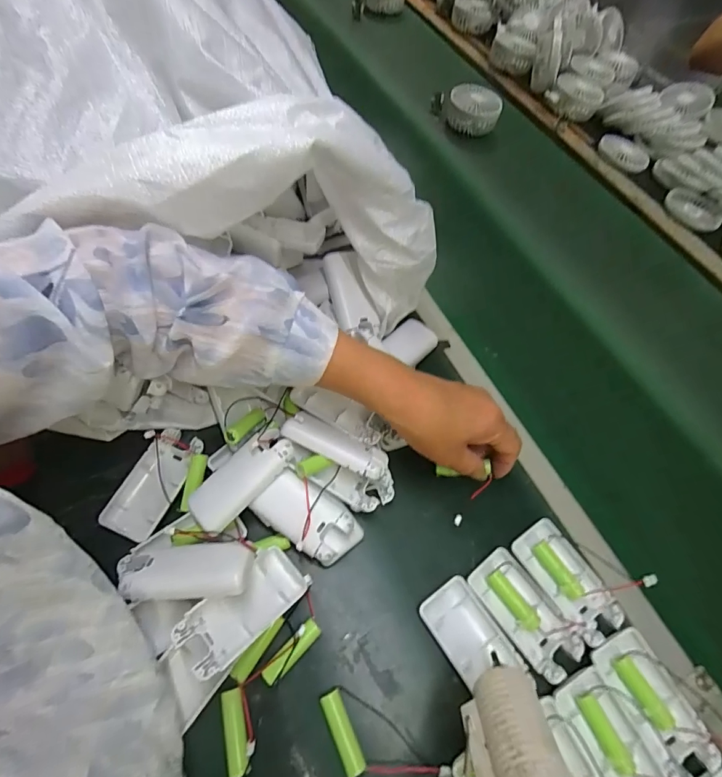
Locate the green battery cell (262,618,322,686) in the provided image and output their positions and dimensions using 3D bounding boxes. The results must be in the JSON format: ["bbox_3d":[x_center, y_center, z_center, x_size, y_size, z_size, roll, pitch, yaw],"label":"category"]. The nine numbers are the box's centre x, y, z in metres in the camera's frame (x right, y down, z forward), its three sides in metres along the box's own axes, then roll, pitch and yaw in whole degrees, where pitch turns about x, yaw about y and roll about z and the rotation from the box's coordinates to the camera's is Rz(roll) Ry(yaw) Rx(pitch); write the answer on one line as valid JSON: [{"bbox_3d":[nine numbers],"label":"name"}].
[{"bbox_3d":[-0.052,0.200,0.317,0.014,0.017,0.050,41,65,16],"label":"green battery cell"}]

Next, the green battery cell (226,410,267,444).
[{"bbox_3d":[-0.103,0.033,0.379,0.011,0.014,0.051,24,29,11],"label":"green battery cell"}]

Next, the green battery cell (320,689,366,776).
[{"bbox_3d":[-0.013,0.244,0.297,0.014,0.013,0.050,-21,66,-16],"label":"green battery cell"}]

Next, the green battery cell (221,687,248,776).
[{"bbox_3d":[-0.087,0.238,0.290,0.015,0.012,0.048,-12,63,-12],"label":"green battery cell"}]

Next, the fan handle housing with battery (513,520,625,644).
[{"bbox_3d":[0.174,0.162,0.356,0.045,0.016,0.093,-30,68,-20],"label":"fan handle housing with battery"}]

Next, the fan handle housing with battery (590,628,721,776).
[{"bbox_3d":[0.221,0.240,0.315,0.045,0.015,0.094,-22,66,-17],"label":"fan handle housing with battery"}]

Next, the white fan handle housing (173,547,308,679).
[{"bbox_3d":[-0.087,0.163,0.312,0.044,0.014,0.093,42,45,19],"label":"white fan handle housing"}]

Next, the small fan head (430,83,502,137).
[{"bbox_3d":[0.187,-0.496,0.739,0.108,0.042,0.080,-3,62,-7],"label":"small fan head"}]

